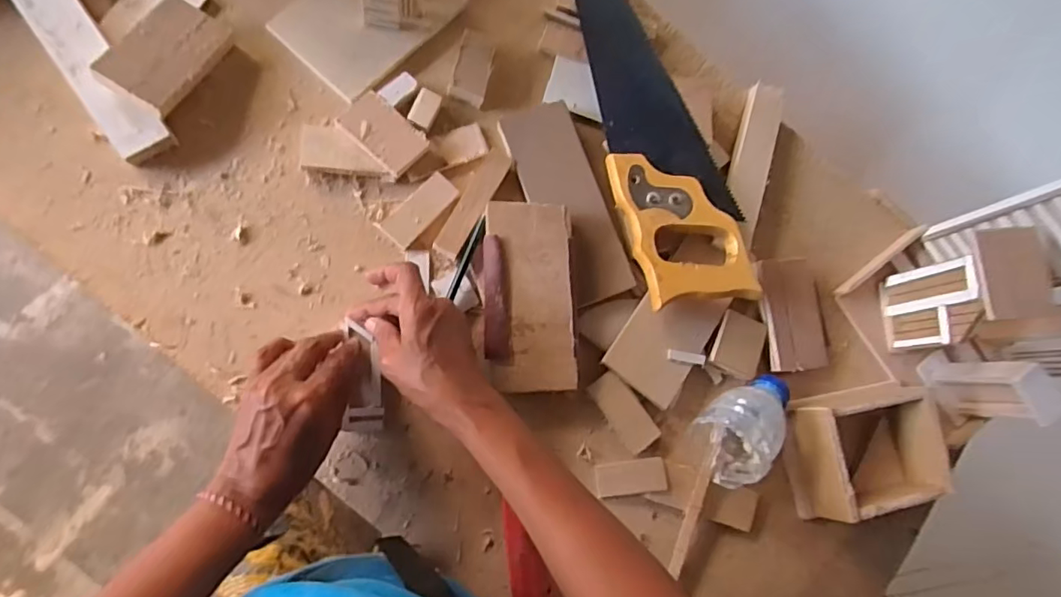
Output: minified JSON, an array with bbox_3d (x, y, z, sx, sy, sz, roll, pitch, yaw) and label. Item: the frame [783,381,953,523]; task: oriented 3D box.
[{"bbox_3d":[0.288,0.129,0.471,0.118,0.048,0.100,-6,82,-11],"label":"frame"}]

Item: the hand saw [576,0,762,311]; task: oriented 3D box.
[{"bbox_3d":[0.104,-0.187,0.511,0.104,0.018,0.397,-11,75,-13],"label":"hand saw"}]

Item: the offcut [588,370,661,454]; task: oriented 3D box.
[{"bbox_3d":[0.080,0.097,0.471,0.031,0.009,0.070,-35,87,-15],"label":"offcut"}]

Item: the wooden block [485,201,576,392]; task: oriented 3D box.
[{"bbox_3d":[-0.001,-0.001,0.455,0.067,0.025,0.152,-2,79,-11],"label":"wooden block"}]

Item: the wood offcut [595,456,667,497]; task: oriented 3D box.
[{"bbox_3d":[0.084,0.151,0.466,0.057,0.004,0.027,-8,68,5],"label":"wood offcut"}]

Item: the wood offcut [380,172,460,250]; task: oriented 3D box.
[{"bbox_3d":[-0.093,-0.074,0.468,0.029,0.010,0.067,43,80,-2],"label":"wood offcut"}]

